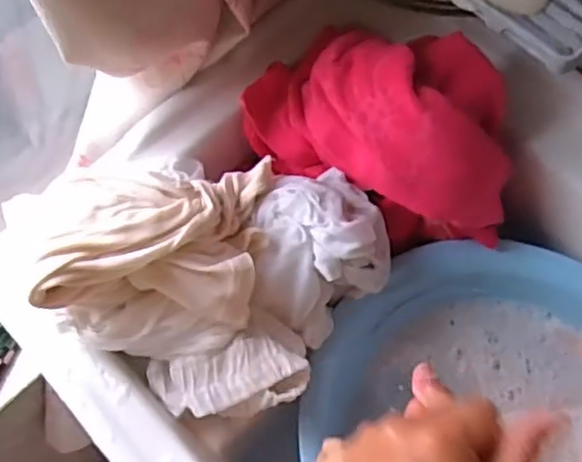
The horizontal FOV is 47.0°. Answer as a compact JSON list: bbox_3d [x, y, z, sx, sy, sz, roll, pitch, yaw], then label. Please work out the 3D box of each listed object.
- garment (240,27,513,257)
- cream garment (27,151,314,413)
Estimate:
[{"bbox_3d":[0.084,-0.090,0.574,0.237,0.147,0.145,40,74,17],"label":"garment"},{"bbox_3d":[-0.087,0.031,0.506,0.172,0.117,0.205,-14,67,-4],"label":"cream garment"}]

